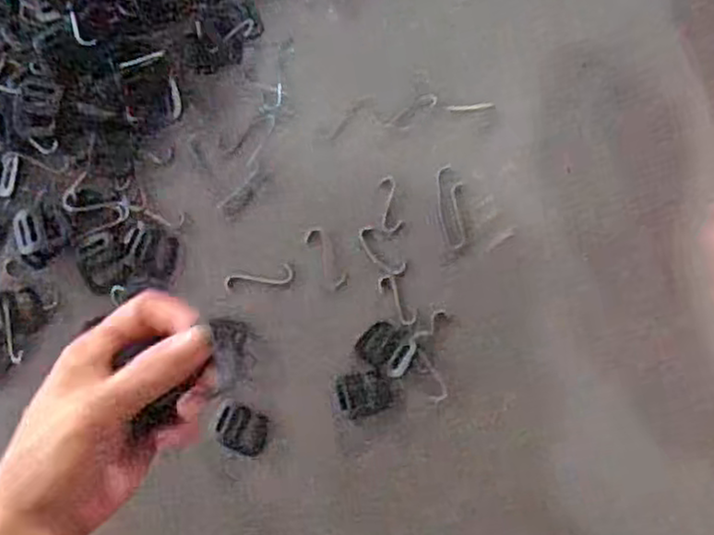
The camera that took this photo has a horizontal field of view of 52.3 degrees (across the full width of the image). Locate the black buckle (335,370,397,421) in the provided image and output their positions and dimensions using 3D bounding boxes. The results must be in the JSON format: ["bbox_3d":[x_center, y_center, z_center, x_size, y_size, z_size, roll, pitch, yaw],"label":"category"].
[{"bbox_3d":[0.005,0.073,0.418,0.032,0.004,0.026,-11,89,1],"label":"black buckle"}]

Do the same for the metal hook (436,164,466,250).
[{"bbox_3d":[0.055,-0.035,0.418,0.014,0.004,0.048,-9,91,2],"label":"metal hook"}]

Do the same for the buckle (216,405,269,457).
[{"bbox_3d":[-0.066,0.094,0.419,0.029,0.005,0.026,22,90,1],"label":"buckle"}]

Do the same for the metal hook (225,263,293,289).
[{"bbox_3d":[-0.057,0.006,0.420,0.039,0.004,0.011,-9,91,2],"label":"metal hook"}]

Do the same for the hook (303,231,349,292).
[{"bbox_3d":[-0.017,-0.005,0.419,0.012,0.004,0.036,-28,90,2],"label":"hook"}]

